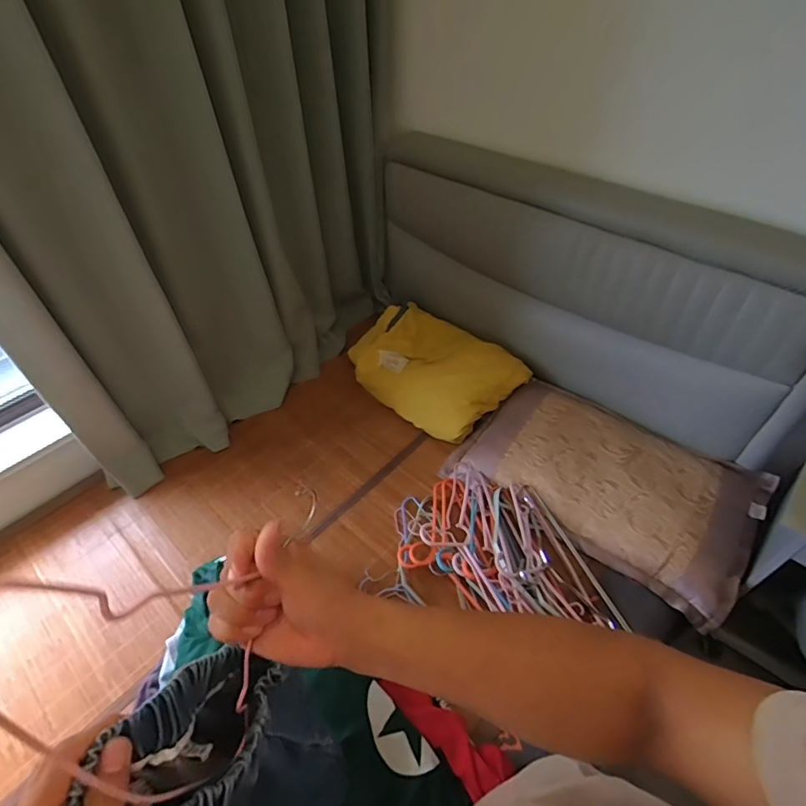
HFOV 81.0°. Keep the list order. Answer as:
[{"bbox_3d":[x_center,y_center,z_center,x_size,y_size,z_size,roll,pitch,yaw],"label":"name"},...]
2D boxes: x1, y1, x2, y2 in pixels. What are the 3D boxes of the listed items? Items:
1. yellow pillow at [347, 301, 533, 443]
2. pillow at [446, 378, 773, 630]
[{"bbox_3d":[0.080,-0.106,1.478,0.512,0.169,0.312,30,54,28],"label":"yellow pillow"},{"bbox_3d":[0.529,0.180,1.236,0.721,0.094,0.434,28,53,26],"label":"pillow"}]

